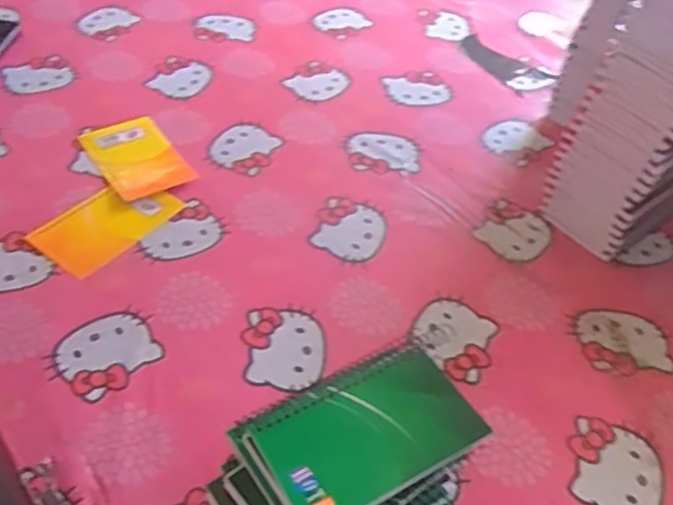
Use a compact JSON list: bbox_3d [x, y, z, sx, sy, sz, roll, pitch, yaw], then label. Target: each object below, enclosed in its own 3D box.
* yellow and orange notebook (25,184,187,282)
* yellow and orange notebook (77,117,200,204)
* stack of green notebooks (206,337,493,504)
[{"bbox_3d":[-0.221,-0.028,0.684,0.084,0.008,0.125,27,50,20],"label":"yellow and orange notebook"},{"bbox_3d":[-0.210,-0.100,0.753,0.079,0.006,0.126,-26,54,-27],"label":"yellow and orange notebook"},{"bbox_3d":[0.006,0.152,0.459,0.160,0.110,0.108,-20,51,-23],"label":"stack of green notebooks"}]

